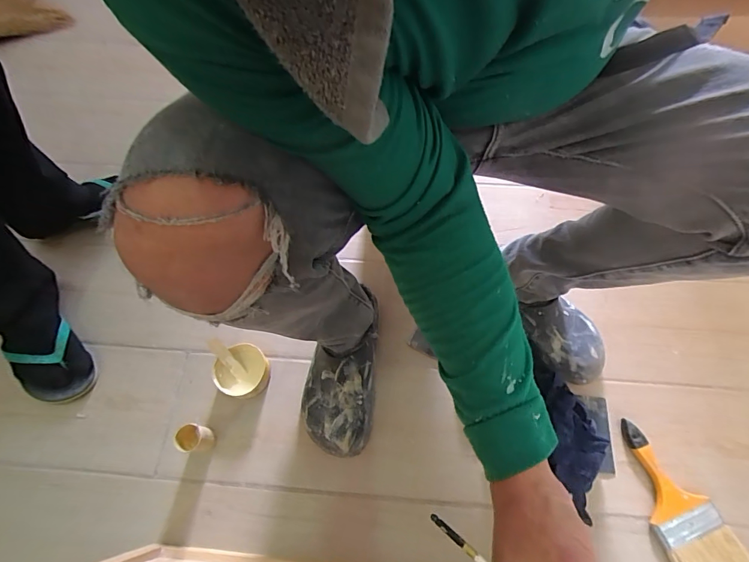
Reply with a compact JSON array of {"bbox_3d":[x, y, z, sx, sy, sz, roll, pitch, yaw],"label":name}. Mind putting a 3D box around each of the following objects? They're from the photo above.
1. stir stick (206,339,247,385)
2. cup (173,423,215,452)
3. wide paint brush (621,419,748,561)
[{"bbox_3d":[-0.248,0.132,0.674,0.087,0.007,0.020,53,53,-7],"label":"stir stick"},{"bbox_3d":[-0.277,0.242,0.618,0.037,0.069,0.039,-1,65,1],"label":"cup"},{"bbox_3d":[0.449,0.325,0.595,0.099,0.021,0.225,-15,65,-5],"label":"wide paint brush"}]

